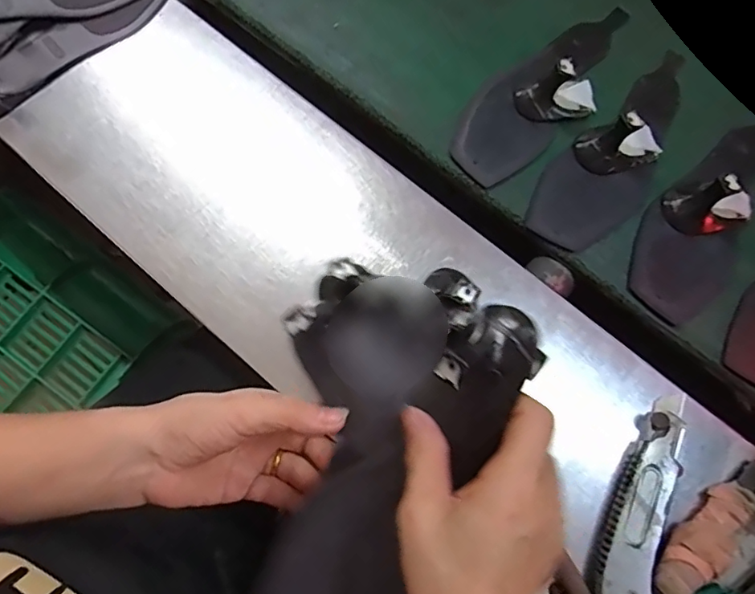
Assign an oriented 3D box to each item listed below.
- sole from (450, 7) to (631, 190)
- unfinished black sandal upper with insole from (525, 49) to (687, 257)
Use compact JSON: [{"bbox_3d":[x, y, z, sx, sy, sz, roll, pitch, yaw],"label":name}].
[{"bbox_3d":[0.157,-0.193,0.466,0.228,0.043,0.087,-38,77,-11],"label":"sole"},{"bbox_3d":[0.216,-0.130,0.448,0.224,0.041,0.082,-43,78,-13],"label":"unfinished black sandal upper with insole"}]

